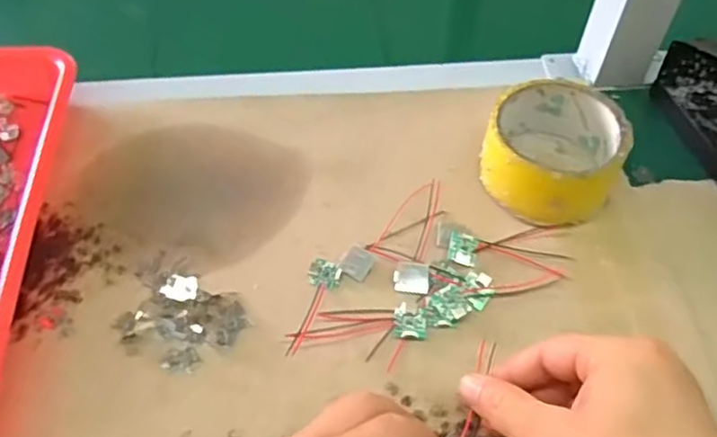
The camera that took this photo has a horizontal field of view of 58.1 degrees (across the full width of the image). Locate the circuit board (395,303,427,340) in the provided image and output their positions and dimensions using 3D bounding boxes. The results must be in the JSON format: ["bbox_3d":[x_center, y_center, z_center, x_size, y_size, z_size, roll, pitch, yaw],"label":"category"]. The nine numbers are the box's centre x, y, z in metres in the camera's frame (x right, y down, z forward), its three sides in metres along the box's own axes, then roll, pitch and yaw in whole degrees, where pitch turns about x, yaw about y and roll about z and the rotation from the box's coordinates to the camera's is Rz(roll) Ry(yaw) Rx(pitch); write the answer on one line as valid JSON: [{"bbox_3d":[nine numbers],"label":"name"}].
[{"bbox_3d":[0.029,0.059,0.367,0.017,0.005,0.020,3,55,-2],"label":"circuit board"}]

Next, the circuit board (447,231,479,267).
[{"bbox_3d":[0.064,0.018,0.394,0.017,0.004,0.022,14,55,6],"label":"circuit board"}]

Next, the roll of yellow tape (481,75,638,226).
[{"bbox_3d":[0.125,-0.044,0.416,0.084,0.044,0.089,0,53,0],"label":"roll of yellow tape"}]

